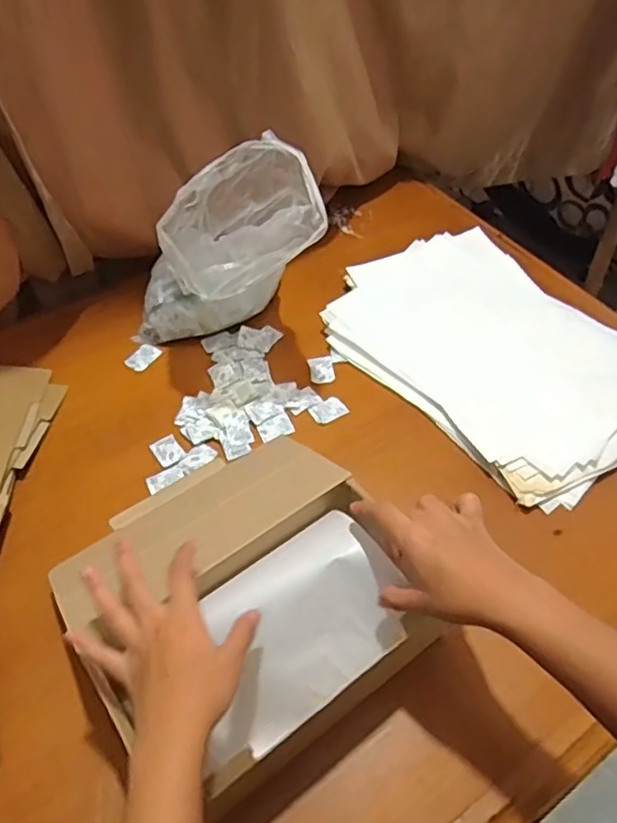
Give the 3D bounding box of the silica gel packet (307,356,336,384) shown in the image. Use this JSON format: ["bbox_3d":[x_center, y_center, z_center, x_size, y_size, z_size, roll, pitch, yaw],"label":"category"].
[{"bbox_3d":[0.016,-0.052,0.772,0.029,0.004,0.038,-8,53,-5],"label":"silica gel packet"}]

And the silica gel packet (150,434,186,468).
[{"bbox_3d":[-0.156,0.044,0.704,0.029,0.004,0.039,-29,58,-19],"label":"silica gel packet"}]

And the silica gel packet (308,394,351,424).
[{"bbox_3d":[0.024,-0.003,0.736,0.041,0.006,0.029,-28,57,-19],"label":"silica gel packet"}]

